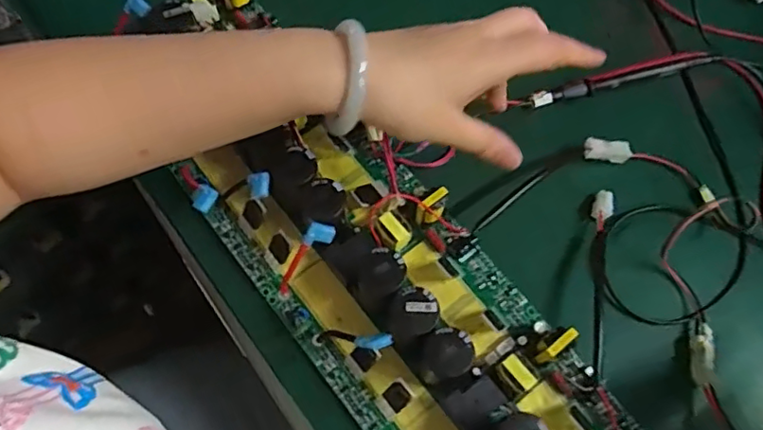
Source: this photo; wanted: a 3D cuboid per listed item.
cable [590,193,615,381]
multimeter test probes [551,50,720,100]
[{"bbox_3d":[0.154,0.047,0.408,0.015,0.016,0.138,8,68,3],"label":"cable"},{"bbox_3d":[0.203,-0.110,0.460,0.141,0.021,0.013,-12,69,-6],"label":"multimeter test probes"}]

